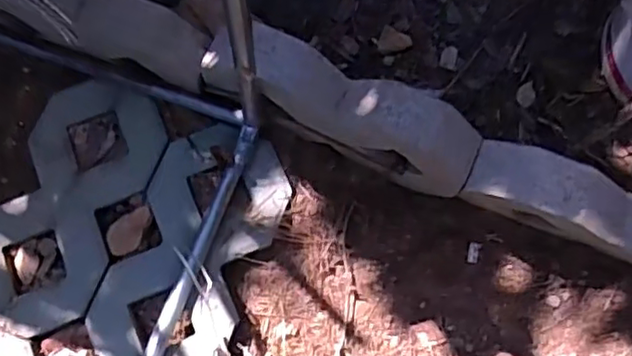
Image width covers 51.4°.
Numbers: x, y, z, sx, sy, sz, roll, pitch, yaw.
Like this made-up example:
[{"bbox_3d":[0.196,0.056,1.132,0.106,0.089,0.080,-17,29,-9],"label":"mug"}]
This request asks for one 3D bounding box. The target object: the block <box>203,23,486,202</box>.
[{"bbox_3d":[0.030,-0.091,0.902,0.383,0.158,0.081,22,75,5],"label":"block"}]

